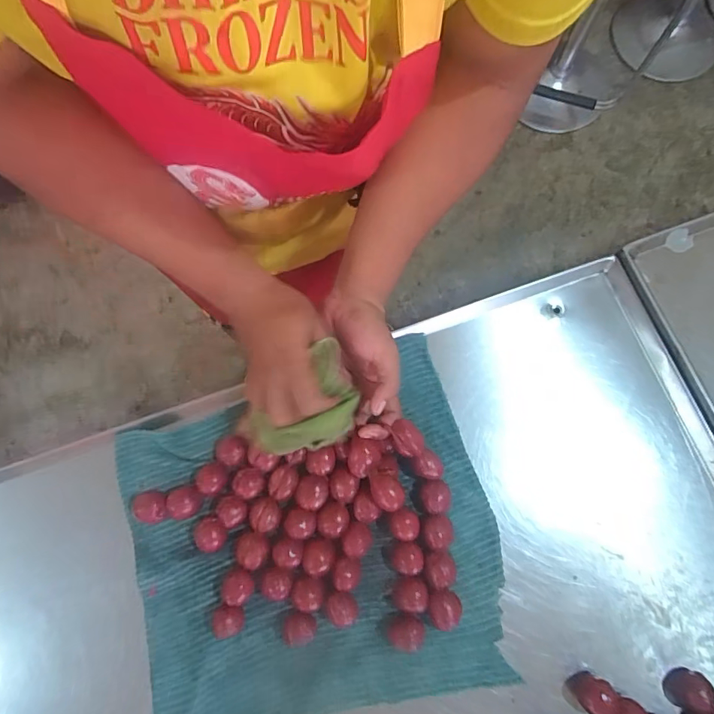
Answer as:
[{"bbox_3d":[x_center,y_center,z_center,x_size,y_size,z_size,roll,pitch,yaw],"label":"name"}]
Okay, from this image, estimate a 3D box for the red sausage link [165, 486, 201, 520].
[{"bbox_3d":[-0.190,0.161,0.495,0.034,0.028,0.033,-8,77,0],"label":"red sausage link"}]

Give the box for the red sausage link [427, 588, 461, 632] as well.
[{"bbox_3d":[0.090,0.260,0.466,0.033,0.028,0.037,3,77,2],"label":"red sausage link"}]

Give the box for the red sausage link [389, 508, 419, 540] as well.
[{"bbox_3d":[0.051,0.179,0.481,0.030,0.023,0.033,0,77,1],"label":"red sausage link"}]

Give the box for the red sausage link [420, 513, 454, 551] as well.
[{"bbox_3d":[0.087,0.190,0.488,0.034,0.023,0.035,10,78,3],"label":"red sausage link"}]

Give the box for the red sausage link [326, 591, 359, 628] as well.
[{"bbox_3d":[-0.015,0.261,0.467,0.031,0.035,0.032,-4,77,0],"label":"red sausage link"}]

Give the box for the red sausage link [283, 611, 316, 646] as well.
[{"bbox_3d":[-0.059,0.281,0.467,0.033,0.028,0.030,17,78,5],"label":"red sausage link"}]

